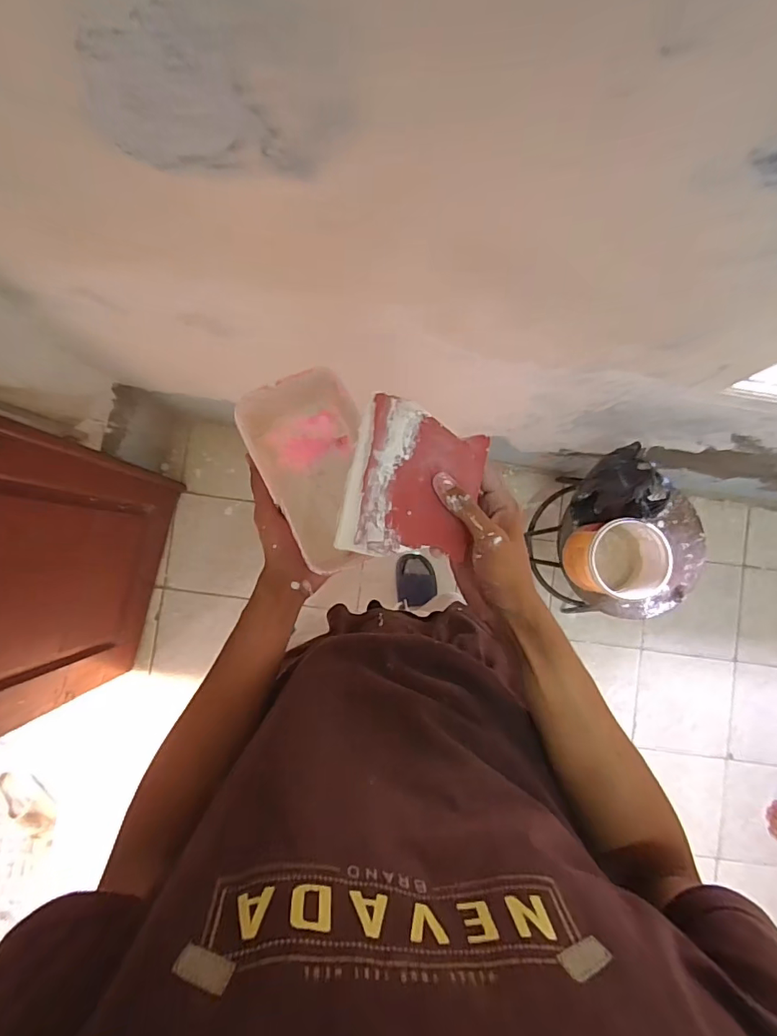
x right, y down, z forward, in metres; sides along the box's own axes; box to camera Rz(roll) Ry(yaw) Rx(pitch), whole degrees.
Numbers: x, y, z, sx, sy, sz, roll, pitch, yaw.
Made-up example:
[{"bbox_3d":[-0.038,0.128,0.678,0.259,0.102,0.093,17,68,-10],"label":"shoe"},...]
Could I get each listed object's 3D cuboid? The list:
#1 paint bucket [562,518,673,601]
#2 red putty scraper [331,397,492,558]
[{"bbox_3d":[0.470,0.083,1.021,0.150,0.157,0.149,0,87,-2],"label":"paint bucket"},{"bbox_3d":[0.023,-0.025,0.392,0.103,0.004,0.120,15,88,-16],"label":"red putty scraper"}]

